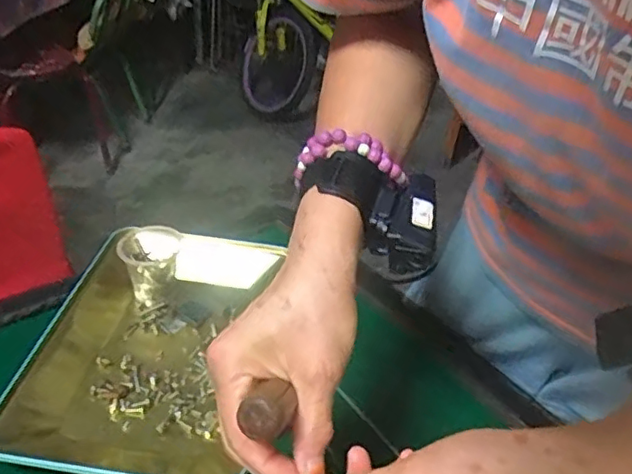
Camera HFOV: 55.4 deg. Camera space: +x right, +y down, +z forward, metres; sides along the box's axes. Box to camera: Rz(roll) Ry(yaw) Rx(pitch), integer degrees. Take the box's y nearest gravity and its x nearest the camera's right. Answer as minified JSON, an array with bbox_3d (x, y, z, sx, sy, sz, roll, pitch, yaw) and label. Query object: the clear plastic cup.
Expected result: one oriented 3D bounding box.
[{"bbox_3d":[-0.175,0.034,0.647,0.062,0.066,0.065,3,35,-2],"label":"clear plastic cup"}]

